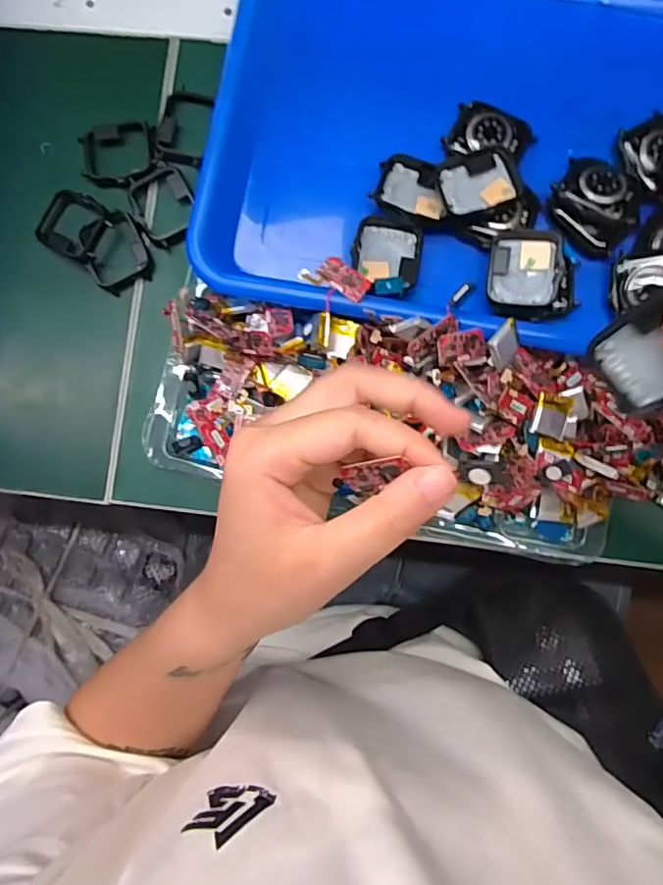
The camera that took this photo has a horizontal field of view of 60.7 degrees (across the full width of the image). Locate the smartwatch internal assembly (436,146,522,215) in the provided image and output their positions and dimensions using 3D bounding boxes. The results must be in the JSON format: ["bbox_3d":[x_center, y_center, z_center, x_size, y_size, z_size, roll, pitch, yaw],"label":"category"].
[{"bbox_3d":[0.080,-0.141,0.308,0.041,0.011,0.034,-12,84,2],"label":"smartwatch internal assembly"}]

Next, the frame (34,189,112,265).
[{"bbox_3d":[-0.154,-0.131,0.342,0.042,0.015,0.038,27,86,5],"label":"frame"}]

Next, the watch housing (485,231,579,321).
[{"bbox_3d":[0.109,-0.090,0.303,0.048,0.017,0.043,5,85,3],"label":"watch housing"}]

